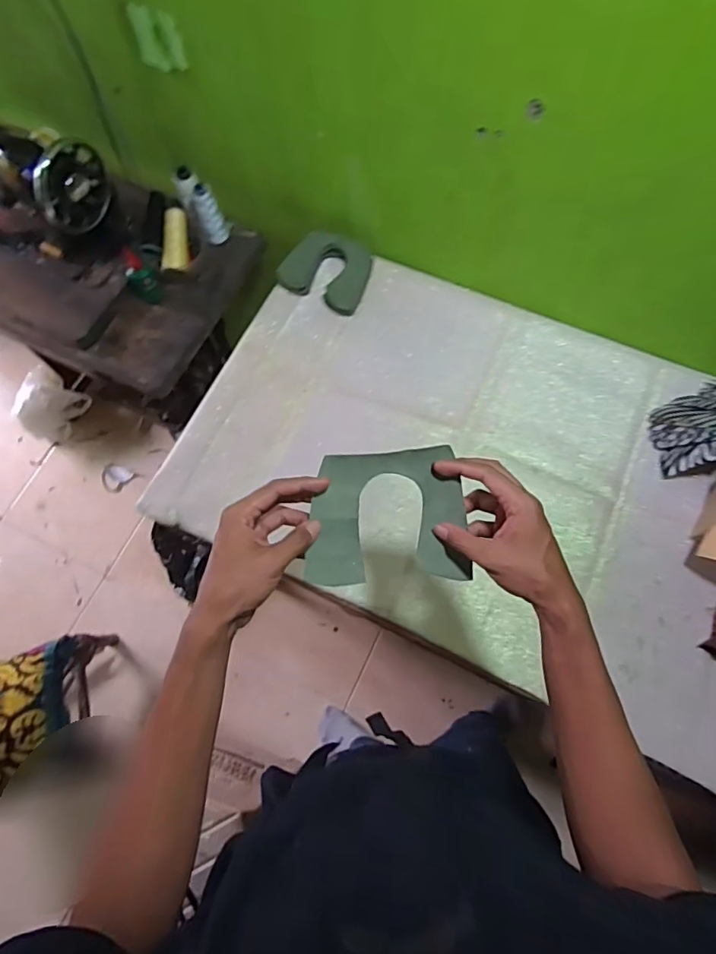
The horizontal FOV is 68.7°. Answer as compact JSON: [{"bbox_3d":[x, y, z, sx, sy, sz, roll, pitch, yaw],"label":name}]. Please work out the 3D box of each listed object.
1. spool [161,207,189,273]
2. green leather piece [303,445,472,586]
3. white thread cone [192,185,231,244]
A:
[{"bbox_3d":[-0.335,-0.437,0.966,0.034,0.037,0.110,6,98,4],"label":"spool"},{"bbox_3d":[0.026,0.036,0.481,0.145,0.016,0.119,-2,89,-3],"label":"green leather piece"},{"bbox_3d":[-0.276,-0.492,0.987,0.048,0.115,0.042,-22,71,-6],"label":"white thread cone"}]

